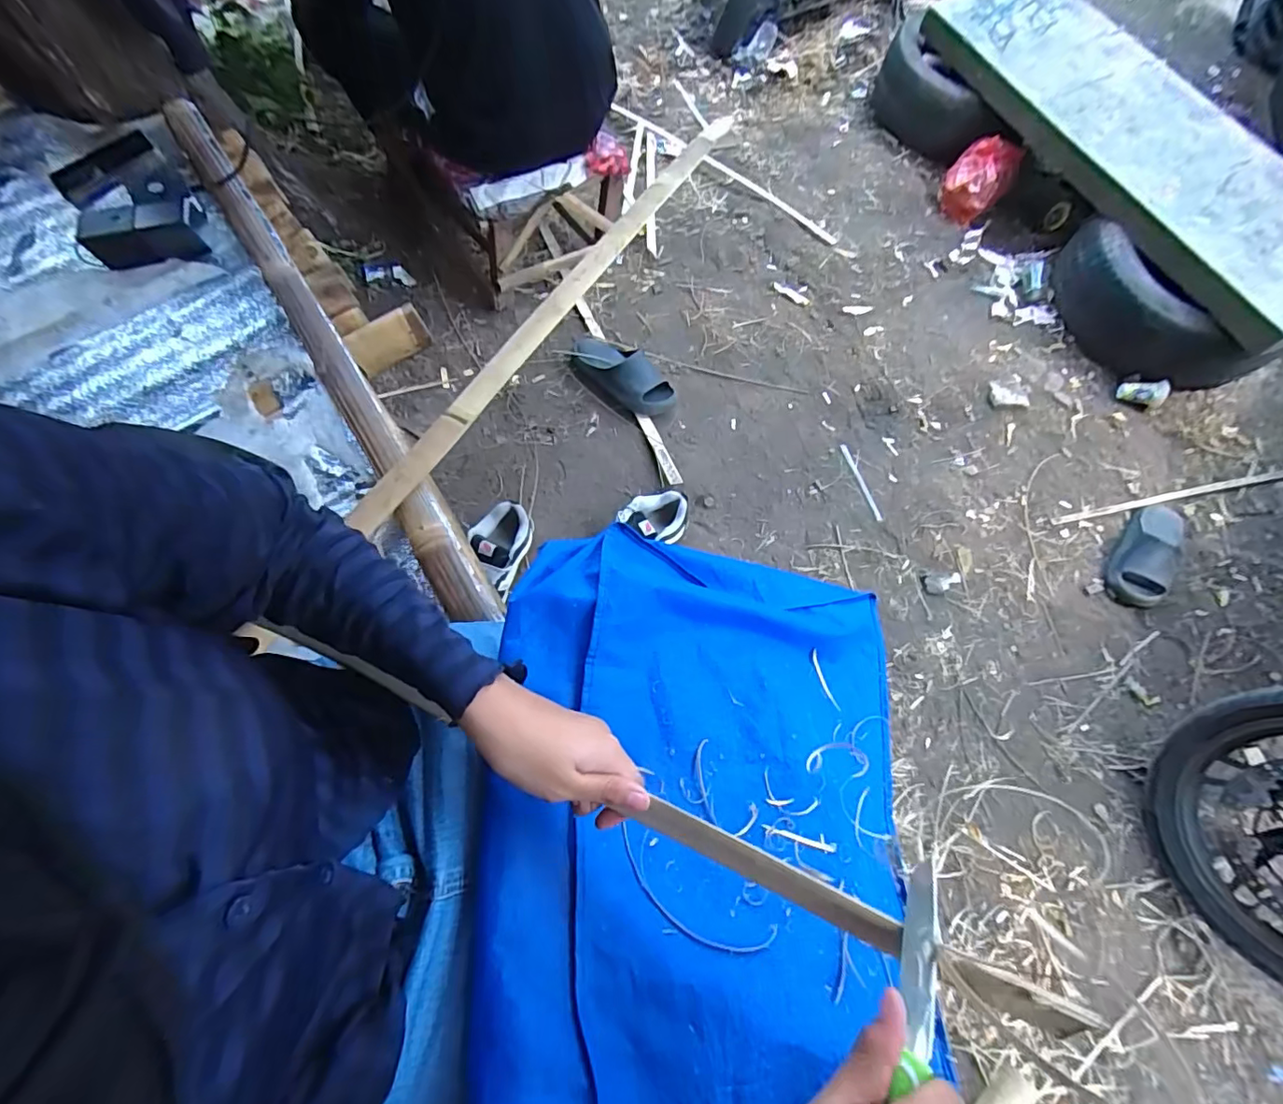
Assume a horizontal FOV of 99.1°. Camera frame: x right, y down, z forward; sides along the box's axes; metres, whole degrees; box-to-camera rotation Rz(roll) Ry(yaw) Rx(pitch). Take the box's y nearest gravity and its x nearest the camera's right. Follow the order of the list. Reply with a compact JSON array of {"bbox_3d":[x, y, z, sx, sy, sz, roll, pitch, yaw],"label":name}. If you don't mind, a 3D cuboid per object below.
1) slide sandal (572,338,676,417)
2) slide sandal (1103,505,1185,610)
[{"bbox_3d":[-0.049,-0.452,1.353,0.136,0.104,0.303,-43,74,-14],"label":"slide sandal"},{"bbox_3d":[1.207,-0.009,1.285,0.111,0.067,0.295,36,74,14],"label":"slide sandal"}]

